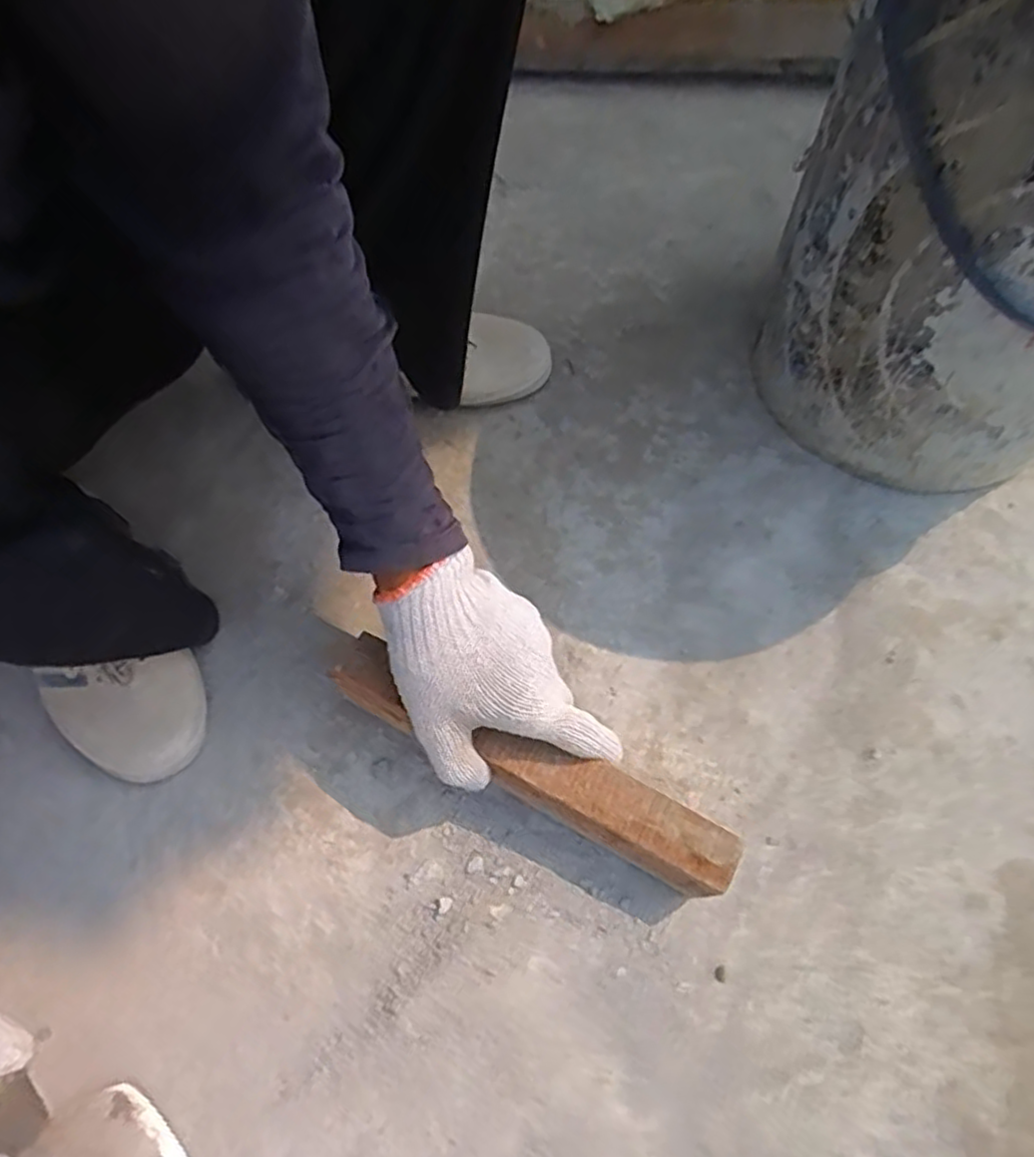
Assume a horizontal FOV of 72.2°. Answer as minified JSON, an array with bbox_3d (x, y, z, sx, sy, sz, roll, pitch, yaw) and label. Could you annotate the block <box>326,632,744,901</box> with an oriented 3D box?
[{"bbox_3d":[0.006,0.117,0.445,0.258,0.059,0.040,27,69,8],"label":"block"}]

